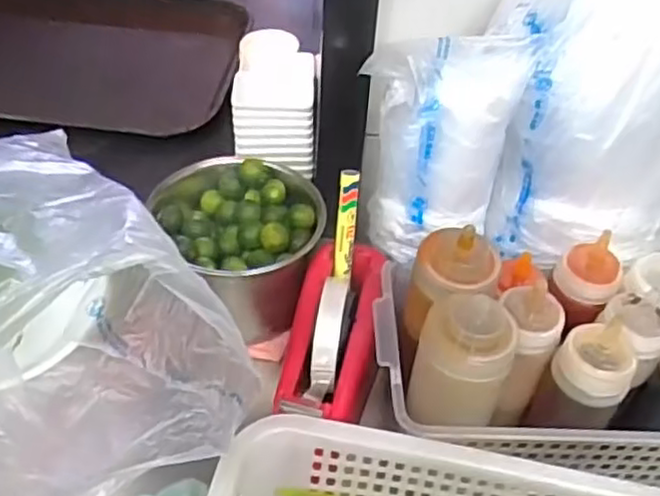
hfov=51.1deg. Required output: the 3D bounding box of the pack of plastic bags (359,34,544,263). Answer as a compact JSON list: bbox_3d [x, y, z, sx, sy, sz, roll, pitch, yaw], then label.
[{"bbox_3d":[0.083,-0.081,0.561,0.113,0.178,0.070,12,45,7],"label":"pack of plastic bags"}]

